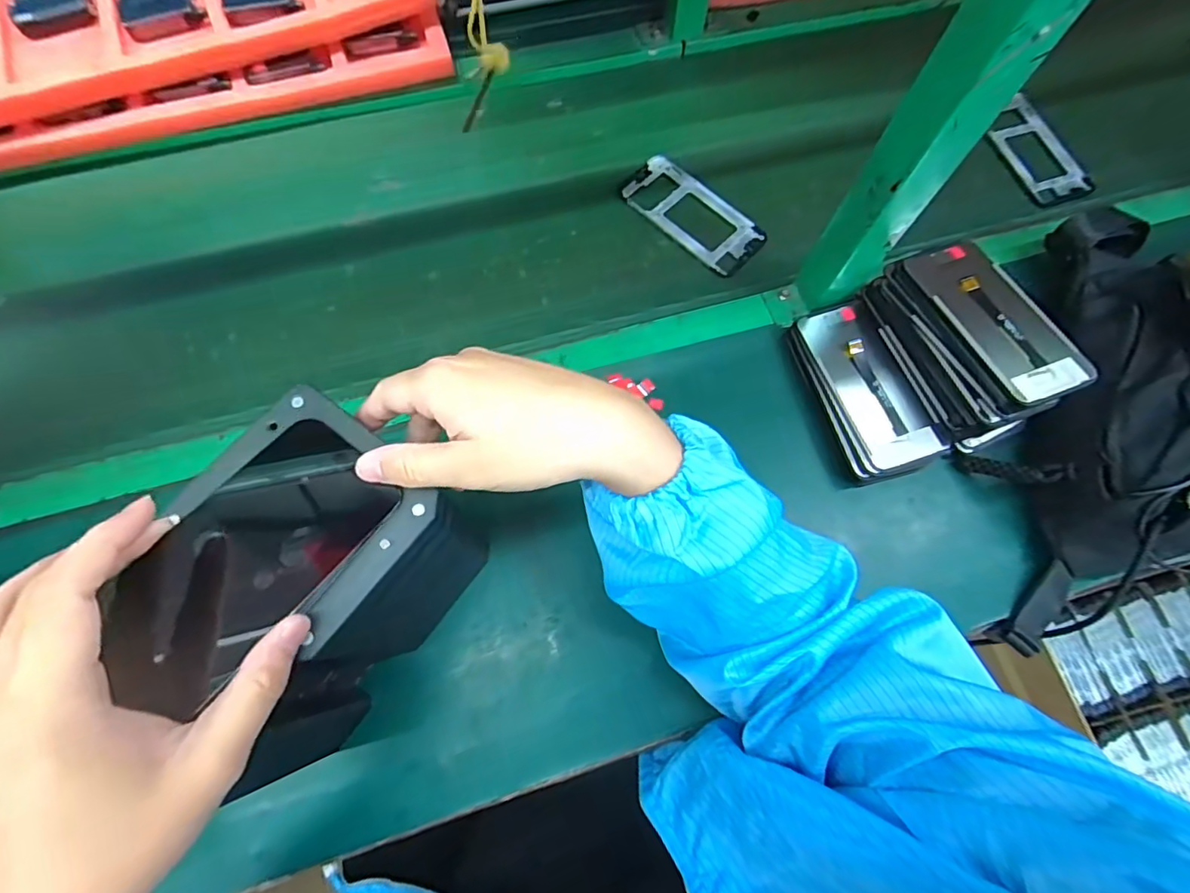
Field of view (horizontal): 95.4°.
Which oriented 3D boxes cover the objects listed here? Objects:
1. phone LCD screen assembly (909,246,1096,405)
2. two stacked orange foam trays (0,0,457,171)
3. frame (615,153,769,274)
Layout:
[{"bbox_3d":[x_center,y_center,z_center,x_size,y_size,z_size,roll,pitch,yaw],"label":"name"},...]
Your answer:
[{"bbox_3d":[0.329,-0.106,0.439,0.071,0.011,0.151,-21,66,-6],"label":"phone LCD screen assembly"},{"bbox_3d":[-0.455,-0.456,0.568,0.550,0.055,0.247,-18,86,-8],"label":"two stacked orange foam trays"},{"bbox_3d":[0.102,-0.247,0.571,0.158,0.006,0.072,42,74,12],"label":"frame"}]

